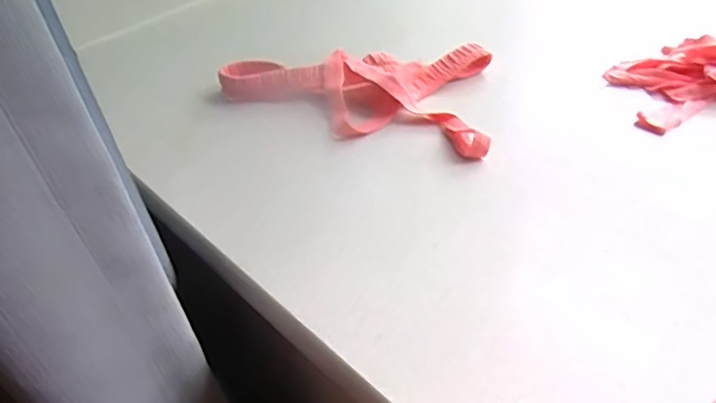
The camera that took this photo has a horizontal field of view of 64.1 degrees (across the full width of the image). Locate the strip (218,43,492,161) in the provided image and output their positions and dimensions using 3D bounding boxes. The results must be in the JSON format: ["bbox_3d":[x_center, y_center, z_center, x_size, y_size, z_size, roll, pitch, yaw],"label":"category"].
[{"bbox_3d":[0.001,-0.106,0.514,0.244,0.034,0.138,9,45,16],"label":"strip"}]

